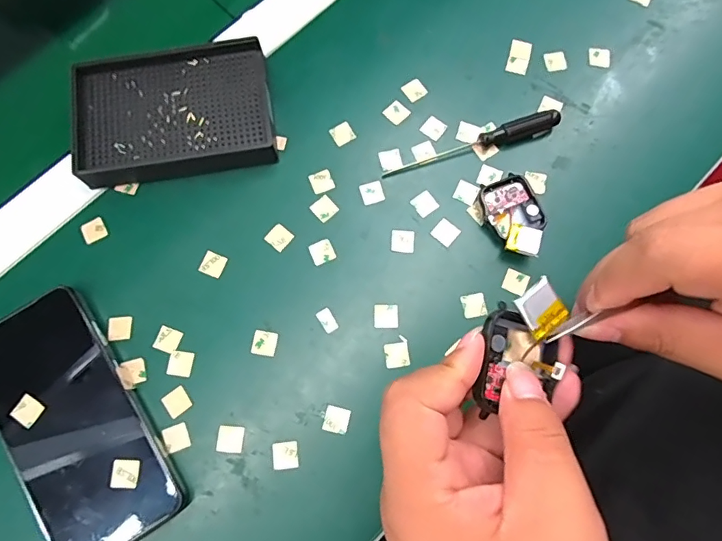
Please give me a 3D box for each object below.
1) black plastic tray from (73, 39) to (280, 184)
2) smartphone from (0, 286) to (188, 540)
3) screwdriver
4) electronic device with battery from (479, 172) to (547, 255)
[{"bbox_3d":[-0.135,-0.114,0.345,0.137,0.024,0.090,-8,75,-1],"label":"black plastic tray"},{"bbox_3d":[-0.180,0.095,0.295,0.076,0.014,0.161,-33,77,-8],"label":"smartphone"},{"bbox_3d":[0.081,-0.090,0.340,0.131,0.013,0.013,-20,75,-4],"label":"screwdriver"},{"bbox_3d":[0.107,-0.037,0.326,0.038,0.015,0.058,-21,75,-5],"label":"electronic device with battery"}]

